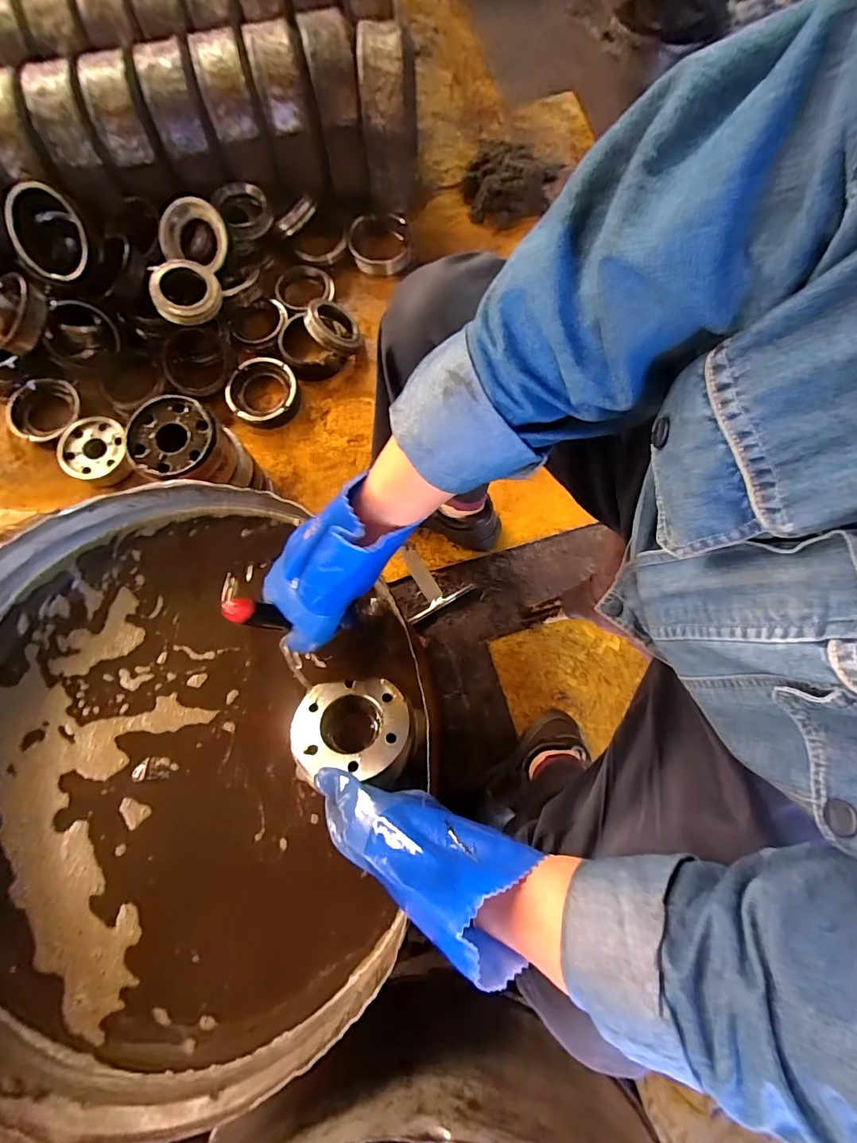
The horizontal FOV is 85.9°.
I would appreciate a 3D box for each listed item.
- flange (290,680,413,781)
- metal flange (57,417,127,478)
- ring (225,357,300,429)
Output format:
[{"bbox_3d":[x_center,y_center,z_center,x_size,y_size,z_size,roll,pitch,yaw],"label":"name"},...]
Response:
[{"bbox_3d":[-0.079,0.164,0.477,0.116,0.028,0.097,-2,50,-3],"label":"flange"},{"bbox_3d":[-0.596,-0.221,0.815,0.102,0.023,0.116,19,79,4],"label":"metal flange"},{"bbox_3d":[-0.306,-0.332,0.850,0.124,0.037,0.123,0,78,1],"label":"ring"}]

